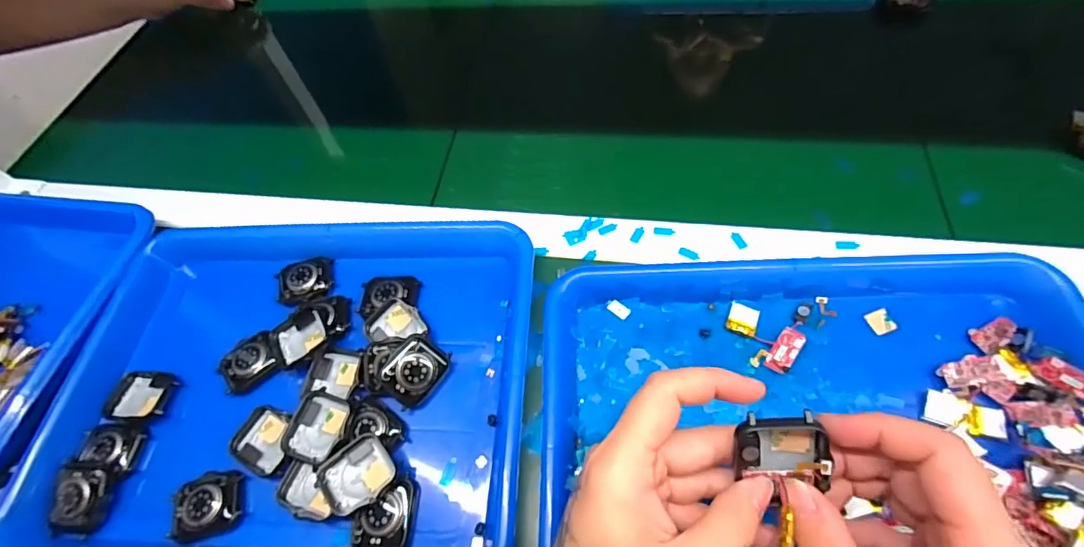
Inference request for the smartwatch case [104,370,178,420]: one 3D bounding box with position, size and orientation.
[{"bbox_3d":[-0.296,0.091,0.365,0.046,0.011,0.036,-6,61,4],"label":"smartwatch case"}]

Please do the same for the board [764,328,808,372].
[{"bbox_3d":[0.160,0.051,0.325,0.015,0.004,0.030,28,87,38],"label":"board"}]

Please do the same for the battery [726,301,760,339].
[{"bbox_3d":[0.139,0.032,0.342,0.020,0.004,0.021,19,65,17],"label":"battery"}]

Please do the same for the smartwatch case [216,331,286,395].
[{"bbox_3d":[-0.218,0.066,0.366,0.040,0.011,0.033,-35,76,-5],"label":"smartwatch case"}]

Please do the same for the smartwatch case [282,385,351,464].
[{"bbox_3d":[-0.147,0.101,0.327,0.040,0.012,0.045,11,63,13],"label":"smartwatch case"}]

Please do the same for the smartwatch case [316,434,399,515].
[{"bbox_3d":[-0.115,0.127,0.310,0.043,0.013,0.038,-42,64,-15],"label":"smartwatch case"}]

